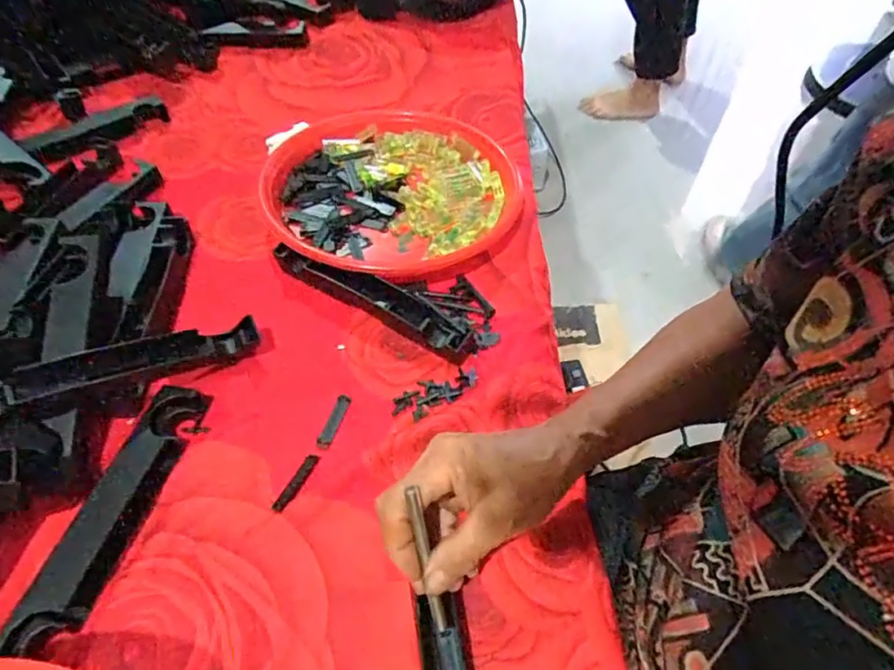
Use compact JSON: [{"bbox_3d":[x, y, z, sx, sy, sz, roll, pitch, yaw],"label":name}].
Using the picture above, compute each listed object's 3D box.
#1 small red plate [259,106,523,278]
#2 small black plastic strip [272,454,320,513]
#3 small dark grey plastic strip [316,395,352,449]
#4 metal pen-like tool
[{"bbox_3d":[-0.053,-0.156,0.567,0.250,0.029,0.252,0,52,0],"label":"small red plate"},{"bbox_3d":[-0.104,0.103,0.388,0.010,0.006,0.046,18,54,14],"label":"small black plastic strip"},{"bbox_3d":[-0.085,0.065,0.420,0.012,0.004,0.045,14,53,11],"label":"small dark grey plastic strip"},{"bbox_3d":[-0.010,0.126,0.307,0.008,0.097,0.010,-16,27,-12],"label":"metal pen-like tool"}]

